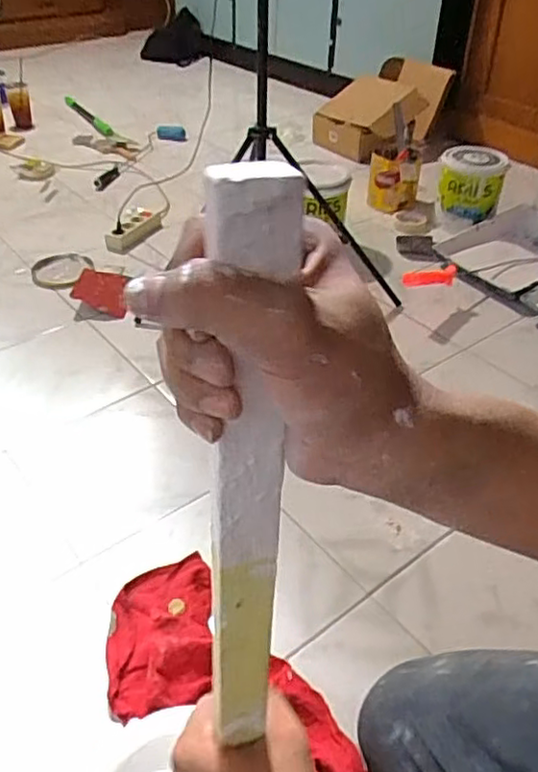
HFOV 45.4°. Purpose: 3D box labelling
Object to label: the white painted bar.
[{"bbox_3d":[-0.012,0.065,0.314,0.032,0.336,0.023,-6,33,-13],"label":"white painted bar"}]

